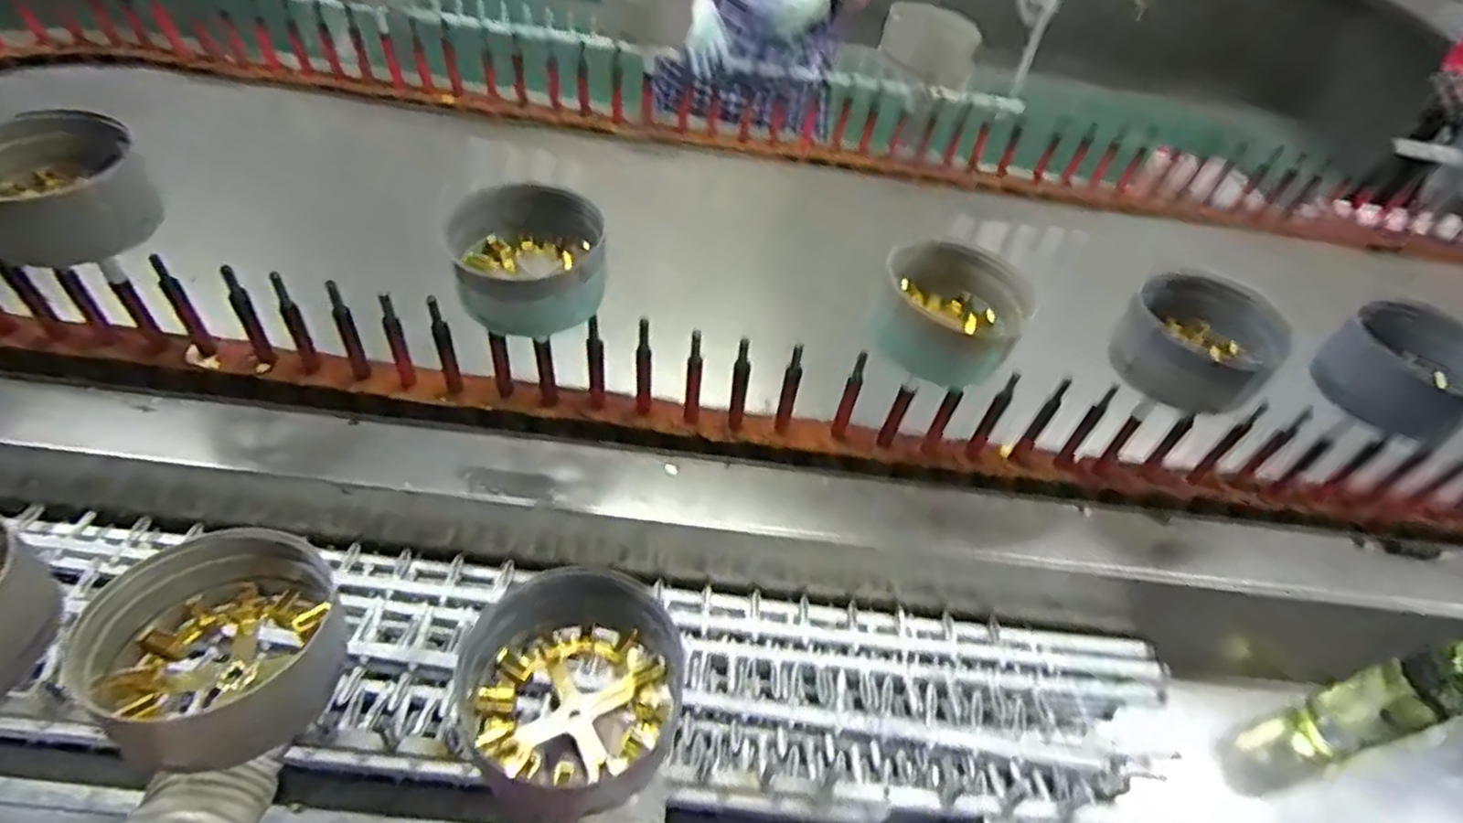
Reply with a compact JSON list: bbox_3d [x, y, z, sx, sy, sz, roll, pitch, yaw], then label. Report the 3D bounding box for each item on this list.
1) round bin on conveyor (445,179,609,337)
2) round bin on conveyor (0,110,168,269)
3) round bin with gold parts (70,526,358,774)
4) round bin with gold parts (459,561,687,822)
[{"bbox_3d":[-0.183,-0.139,0.630,0.134,0.065,0.135,3,48,-4],"label":"round bin on conveyor"},{"bbox_3d":[-0.584,-0.192,0.620,0.129,0.079,0.118,-31,58,-30],"label":"round bin on conveyor"},{"bbox_3d":[-0.331,0.154,0.460,0.135,0.068,0.123,3,48,-4],"label":"round bin with gold parts"},{"bbox_3d":[-0.104,0.183,0.466,0.131,0.065,0.142,3,48,-4],"label":"round bin with gold parts"}]

